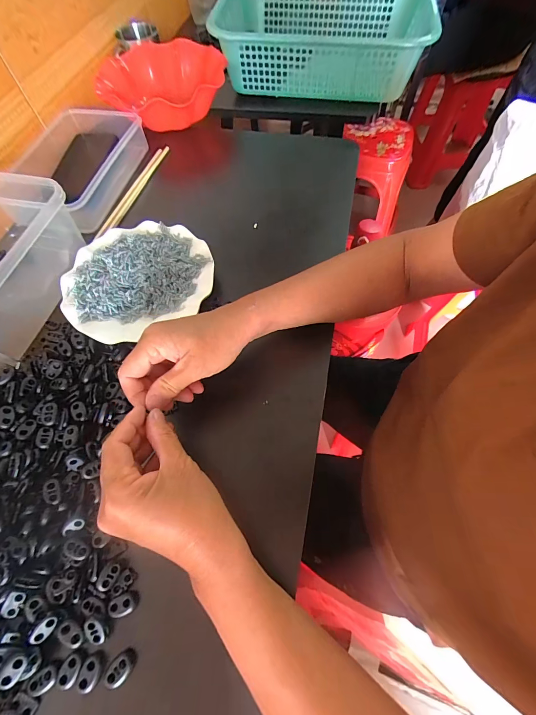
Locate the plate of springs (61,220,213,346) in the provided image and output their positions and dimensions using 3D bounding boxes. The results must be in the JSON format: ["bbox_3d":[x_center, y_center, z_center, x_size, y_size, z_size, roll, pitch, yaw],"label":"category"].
[{"bbox_3d":[-0.165,-0.105,0.400,0.179,0.023,0.164,-25,65,-11],"label":"plate of springs"}]

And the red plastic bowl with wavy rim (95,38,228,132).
[{"bbox_3d":[-0.198,-0.502,0.595,0.217,0.073,0.228,-1,63,2],"label":"red plastic bowl with wavy rim"}]

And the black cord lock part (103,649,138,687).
[{"bbox_3d":[-0.112,0.236,0.238,0.015,0.009,0.021,31,68,16],"label":"black cord lock part"}]

